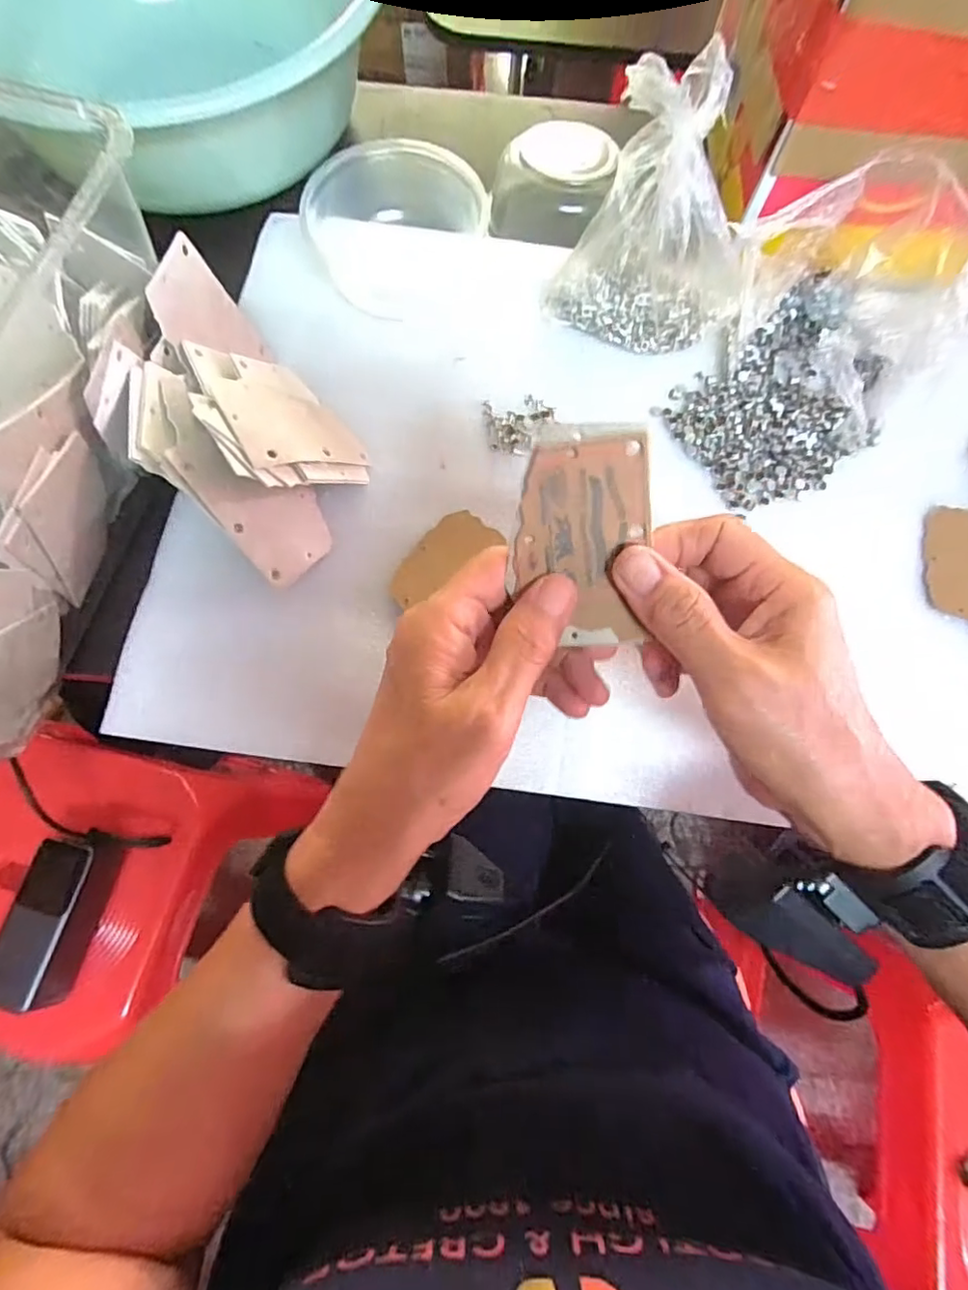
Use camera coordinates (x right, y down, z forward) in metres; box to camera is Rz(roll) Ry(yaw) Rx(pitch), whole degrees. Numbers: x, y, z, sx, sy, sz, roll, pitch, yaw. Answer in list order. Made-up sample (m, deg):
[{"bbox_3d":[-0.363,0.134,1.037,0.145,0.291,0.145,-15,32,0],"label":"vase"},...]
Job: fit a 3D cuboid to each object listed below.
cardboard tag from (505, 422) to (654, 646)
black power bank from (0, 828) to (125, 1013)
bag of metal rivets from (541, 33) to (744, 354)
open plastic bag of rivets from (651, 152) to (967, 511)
[{"bbox_3d":[0.037,-0.040,0.227,0.053,0.004,0.083,-5,110,-5],"label":"cardboard tag"},{"bbox_3d":[-0.372,0.234,0.512,0.055,0.041,0.138,15,74,2],"label":"black power bank"},{"bbox_3d":[0.107,-0.245,0.347,0.108,0.103,0.093,36,76,8],"label":"bag of metal rivets"},{"bbox_3d":[0.196,-0.180,0.341,0.192,0.084,0.128,-43,80,-12],"label":"open plastic bag of rivets"}]

